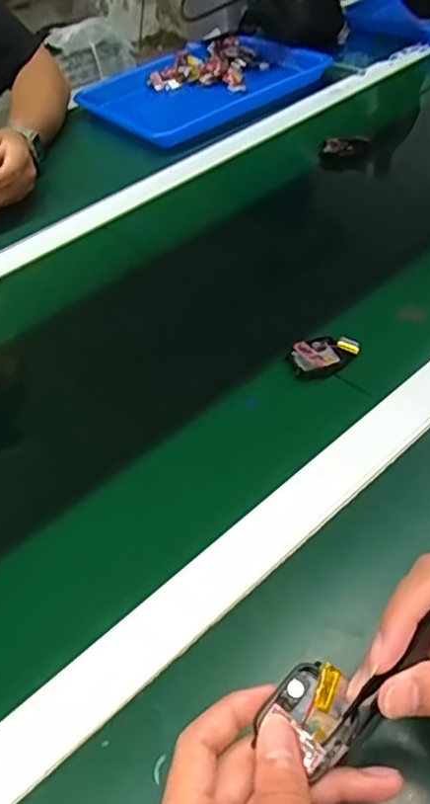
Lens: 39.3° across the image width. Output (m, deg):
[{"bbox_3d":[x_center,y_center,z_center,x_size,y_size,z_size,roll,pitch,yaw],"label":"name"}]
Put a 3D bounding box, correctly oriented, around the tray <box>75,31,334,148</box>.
[{"bbox_3d":[-0.021,-0.485,0.927,0.333,0.032,0.235,-36,52,-24],"label":"tray"}]

